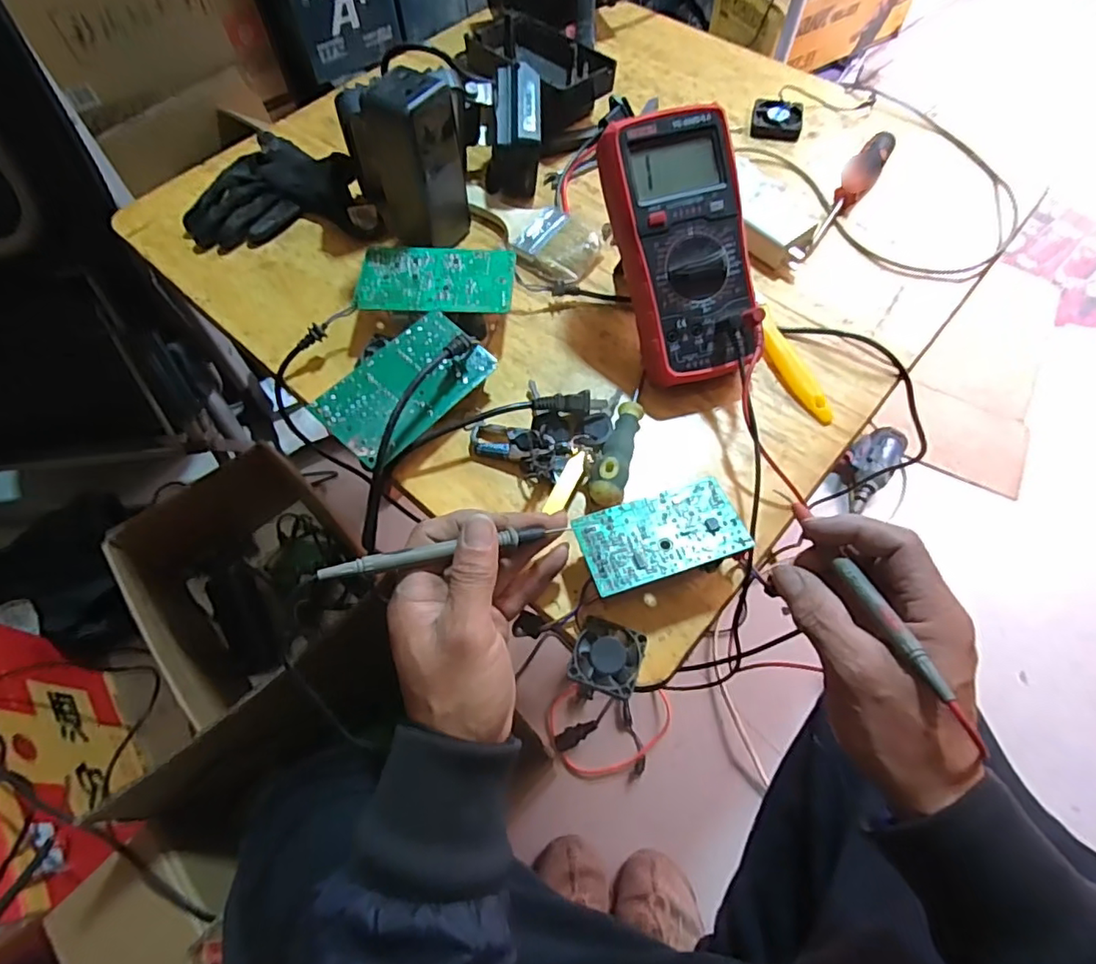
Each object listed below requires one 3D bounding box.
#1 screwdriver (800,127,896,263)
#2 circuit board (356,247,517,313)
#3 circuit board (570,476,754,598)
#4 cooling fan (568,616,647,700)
[{"bbox_3d":[0.276,-0.263,0.533,0.031,0.023,0.192,29,66,16],"label":"screwdriver"},{"bbox_3d":[-0.089,-0.156,0.479,0.121,0.035,0.067,2,62,2],"label":"circuit board"},{"bbox_3d":[0.070,0.032,0.357,0.098,0.008,0.055,-16,63,-7],"label":"circuit board"},{"bbox_3d":[0.036,0.106,0.350,0.040,0.010,0.039,18,64,11],"label":"cooling fan"}]

